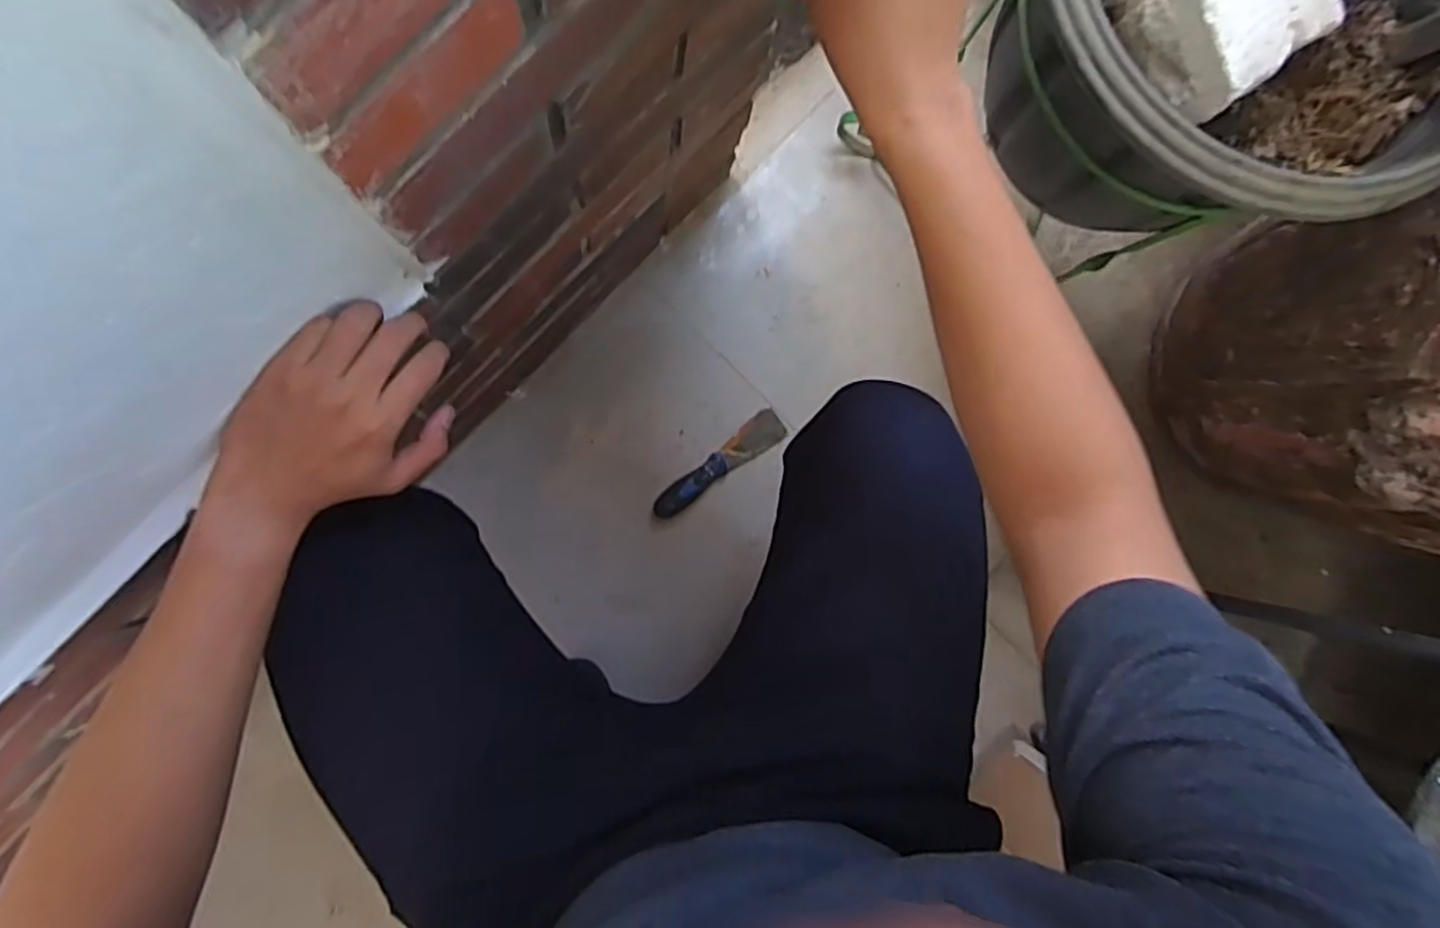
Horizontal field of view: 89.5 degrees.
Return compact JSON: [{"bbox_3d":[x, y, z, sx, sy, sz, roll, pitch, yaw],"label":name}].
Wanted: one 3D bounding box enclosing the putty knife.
[{"bbox_3d":[-0.003,-0.002,0.933,0.197,0.033,0.044,-34,94,-5],"label":"putty knife"}]

